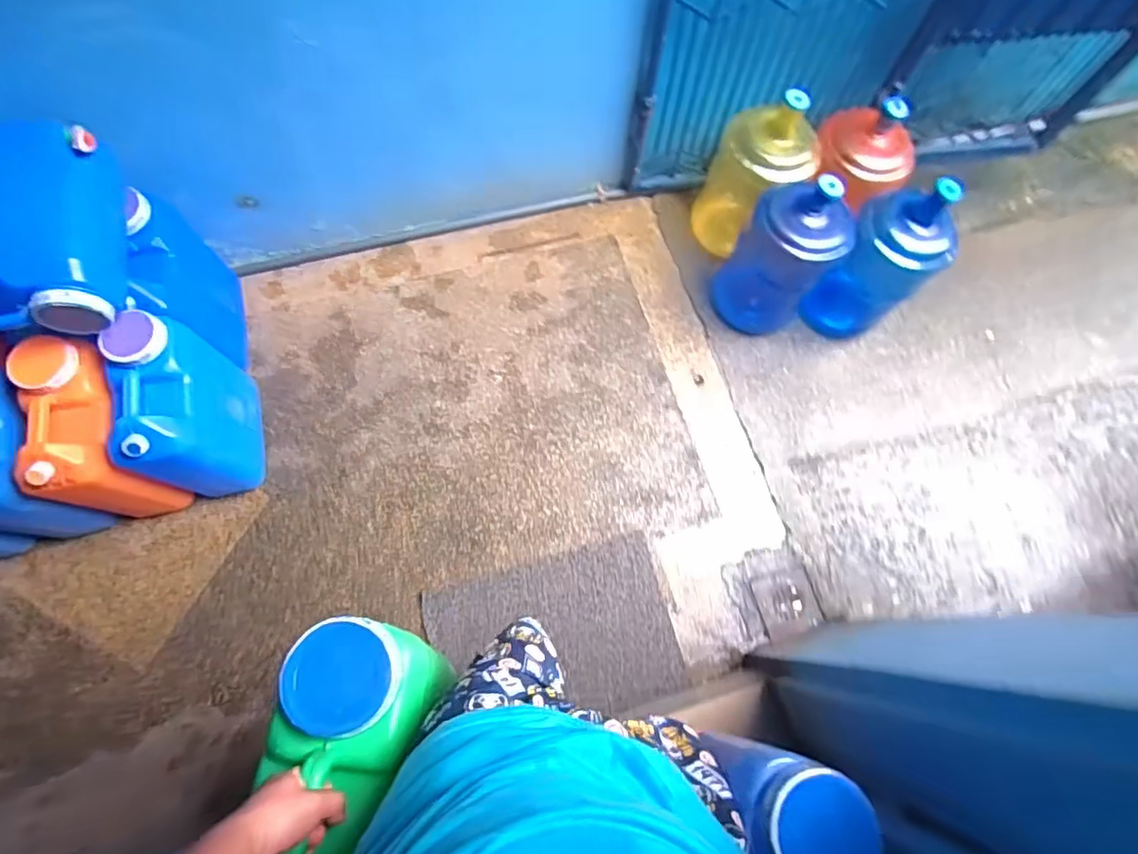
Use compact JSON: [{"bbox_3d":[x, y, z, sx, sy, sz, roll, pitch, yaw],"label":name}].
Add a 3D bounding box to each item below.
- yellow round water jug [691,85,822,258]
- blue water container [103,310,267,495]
[{"bbox_3d":[0.527,-0.696,1.598,0.229,0.460,0.240,1,72,-2],"label":"yellow round water jug"},{"bbox_3d":[-0.886,-0.041,1.349,0.157,0.389,0.335,-5,73,-4],"label":"blue water container"}]

